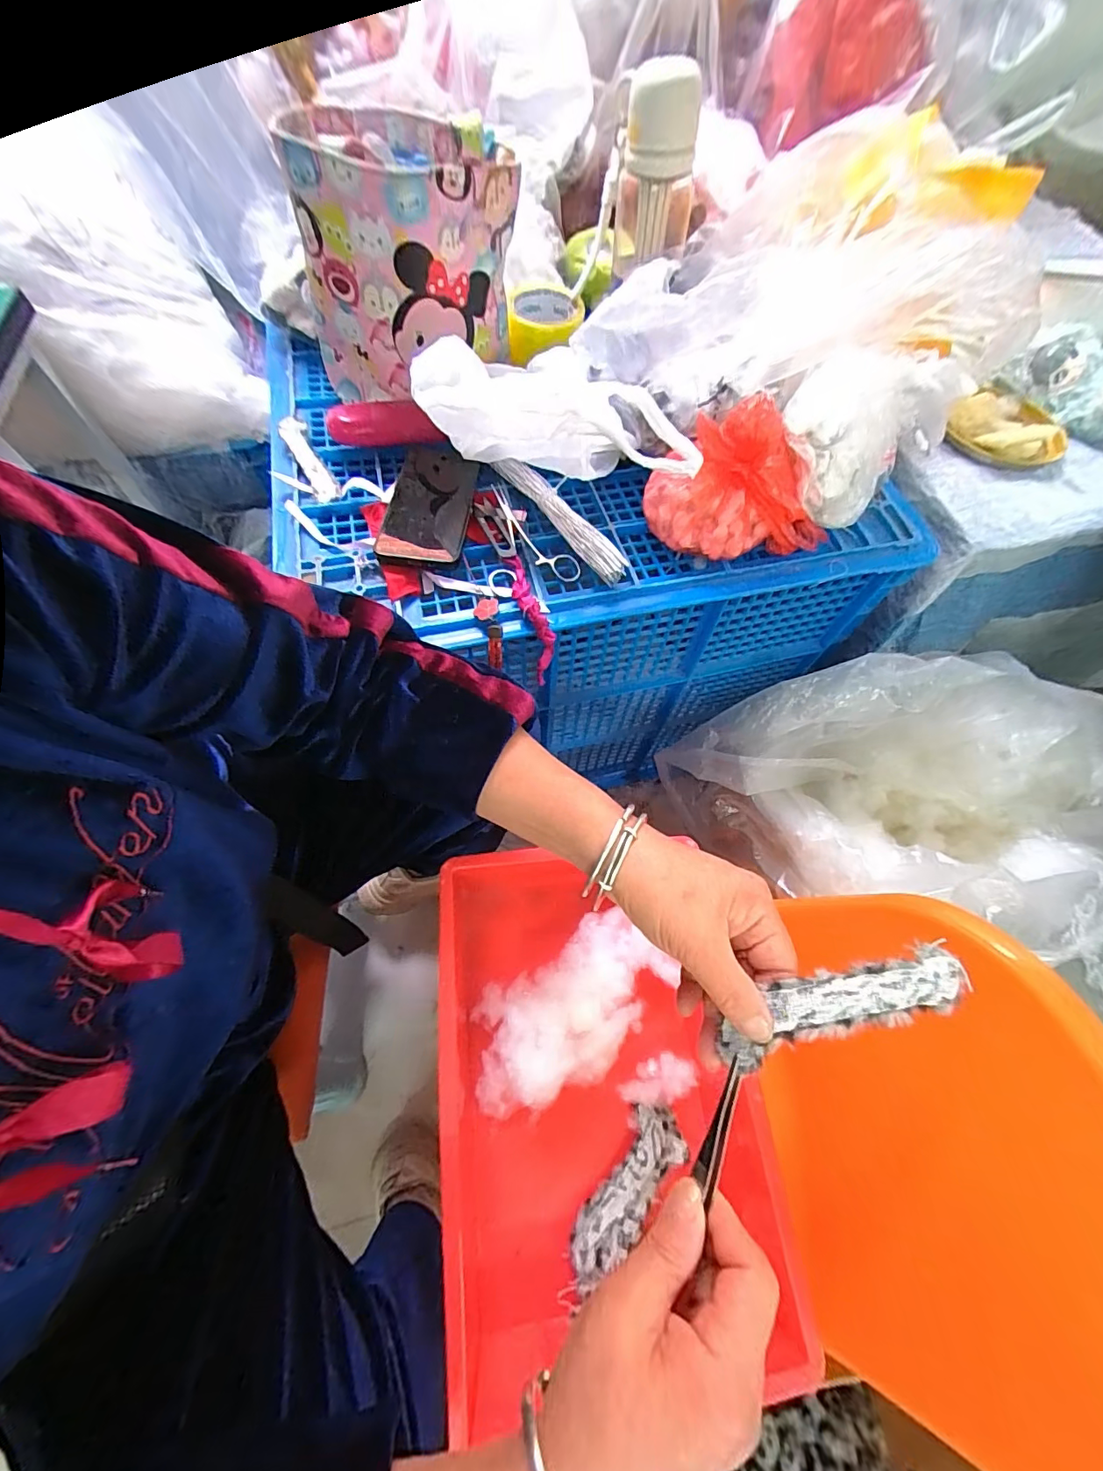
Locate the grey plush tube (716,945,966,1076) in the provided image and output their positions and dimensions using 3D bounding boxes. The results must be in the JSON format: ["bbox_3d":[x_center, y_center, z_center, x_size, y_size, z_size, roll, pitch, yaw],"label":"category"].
[{"bbox_3d":[0.150,0.139,0.254,0.127,0.020,0.033,-18,66,1],"label":"grey plush tube"}]

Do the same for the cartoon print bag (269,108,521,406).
[{"bbox_3d":[-0.148,-0.469,0.494,0.187,0.189,0.160,16,65,5],"label":"cartoon print bag"}]

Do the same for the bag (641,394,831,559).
[{"bbox_3d":[0.177,-0.236,0.446,0.171,0.101,0.101,5,64,0],"label":"bag"}]

